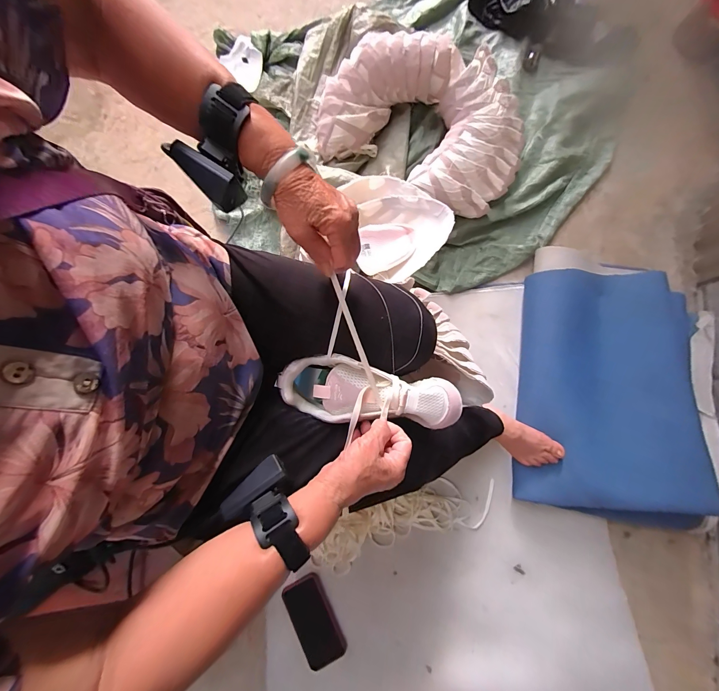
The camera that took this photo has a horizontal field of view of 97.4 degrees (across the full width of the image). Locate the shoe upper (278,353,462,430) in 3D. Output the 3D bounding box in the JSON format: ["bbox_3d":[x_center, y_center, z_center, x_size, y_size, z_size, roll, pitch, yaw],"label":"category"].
[{"bbox_3d":[0.015,0.063,0.406,0.228,0.054,0.076,9,80,1],"label":"shoe upper"}]

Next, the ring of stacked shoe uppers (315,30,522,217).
[{"bbox_3d":[0.177,-0.600,0.808,0.520,0.110,0.421,23,79,1],"label":"ring of stacked shoe uppers"}]

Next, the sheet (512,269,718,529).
[{"bbox_3d":[0.580,0.094,0.732,0.399,0.098,0.572,7,80,2],"label":"sheet"}]

